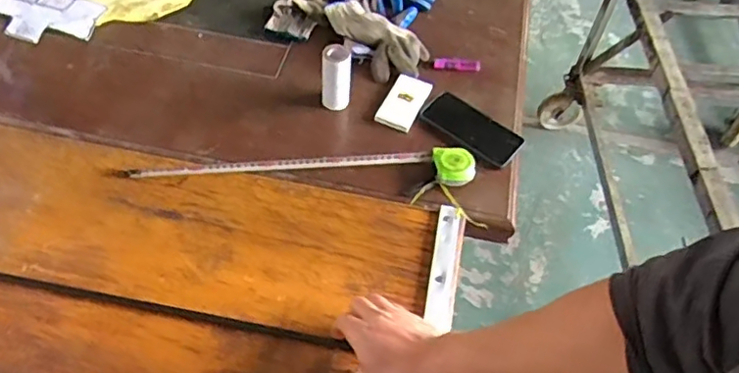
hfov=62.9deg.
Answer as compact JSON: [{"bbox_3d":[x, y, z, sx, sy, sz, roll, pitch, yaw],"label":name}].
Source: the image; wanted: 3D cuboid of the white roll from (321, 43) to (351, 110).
[{"bbox_3d":[-0.052,-0.170,0.928,0.043,0.107,0.035,-3,54,-5],"label":"white roll"}]

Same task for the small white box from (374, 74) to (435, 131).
[{"bbox_3d":[0.057,-0.140,0.964,0.062,0.016,0.104,20,55,11],"label":"small white box"}]

